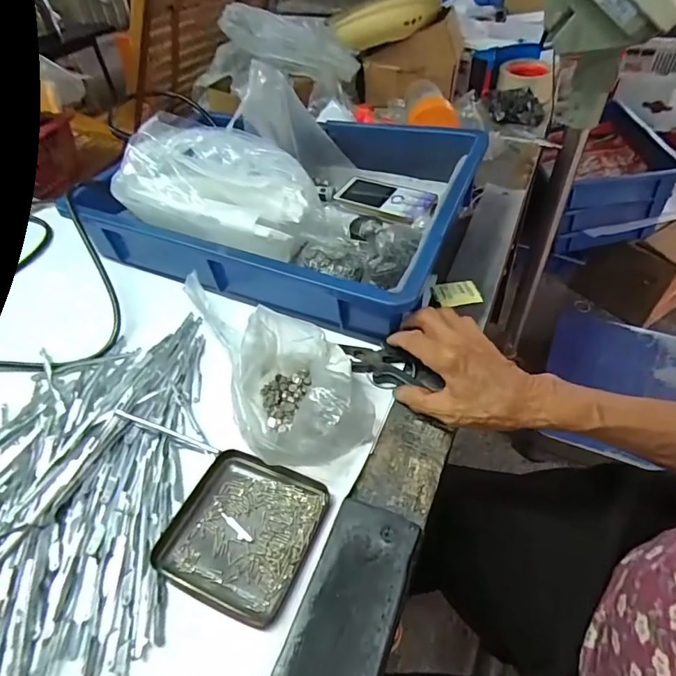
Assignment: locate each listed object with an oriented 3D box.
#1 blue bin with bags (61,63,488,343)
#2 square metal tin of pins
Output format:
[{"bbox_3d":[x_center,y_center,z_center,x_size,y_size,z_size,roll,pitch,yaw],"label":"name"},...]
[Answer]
[{"bbox_3d":[-0.062,-0.179,0.521,0.403,0.133,0.285,19,50,19],"label":"blue bin with bags"},{"bbox_3d":[-0.067,0.133,0.323,0.099,0.009,0.098,17,49,18],"label":"square metal tin of pins"}]

